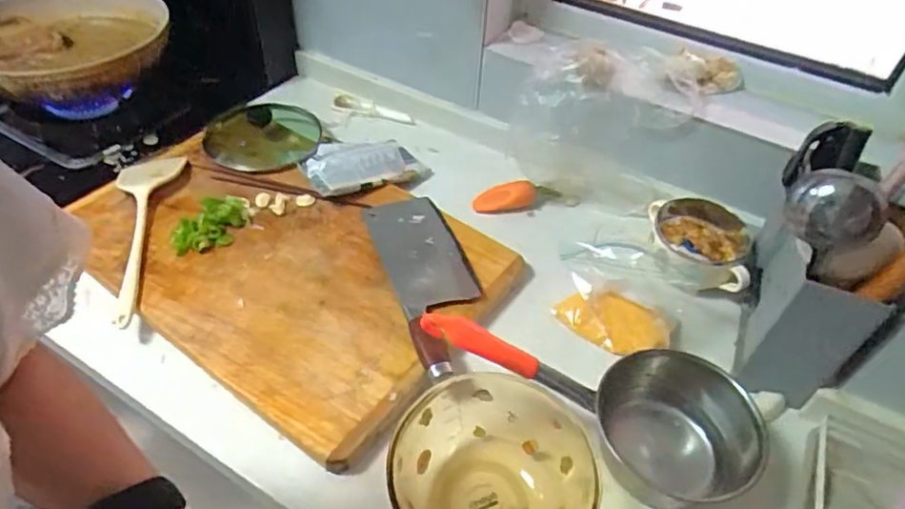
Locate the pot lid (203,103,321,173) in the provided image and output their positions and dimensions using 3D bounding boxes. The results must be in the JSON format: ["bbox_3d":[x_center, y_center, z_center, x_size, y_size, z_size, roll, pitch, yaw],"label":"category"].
[{"bbox_3d":[-0.294,-0.177,0.898,0.168,0.038,0.165,1,46,-2],"label":"pot lid"}]

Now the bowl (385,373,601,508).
[{"bbox_3d":[0.043,0.202,0.545,0.170,0.084,0.177,2,46,-2],"label":"bowl"}]

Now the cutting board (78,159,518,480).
[{"bbox_3d":[-0.210,-0.005,0.745,0.515,0.026,0.336,29,51,22],"label":"cutting board"}]

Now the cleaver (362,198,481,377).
[{"bbox_3d":[-0.029,0.020,0.718,0.098,0.021,0.287,-13,48,-16],"label":"cleaver"}]

